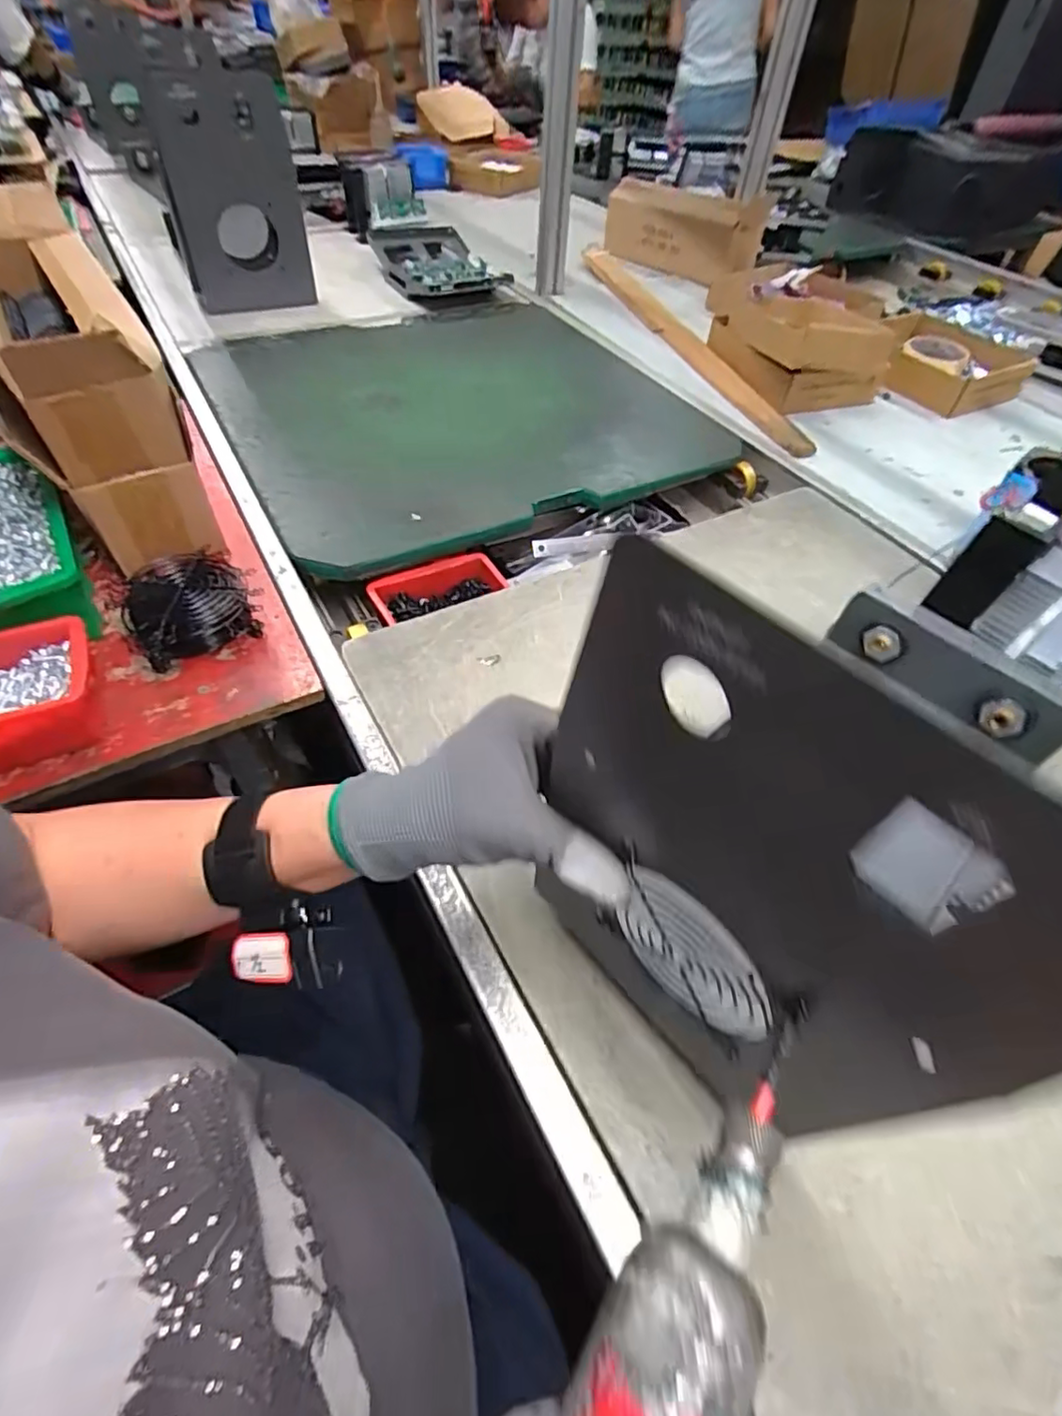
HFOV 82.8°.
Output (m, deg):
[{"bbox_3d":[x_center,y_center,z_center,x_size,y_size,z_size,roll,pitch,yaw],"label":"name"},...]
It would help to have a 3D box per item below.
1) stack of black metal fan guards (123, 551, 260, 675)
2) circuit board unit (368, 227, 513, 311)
[{"bbox_3d":[-0.294,-0.088,0.525,0.101,0.041,0.097,-29,59,-24],"label":"stack of black metal fan guards"},{"bbox_3d":[-0.173,-0.826,1.126,0.199,0.044,0.310,-15,54,-16],"label":"circuit board unit"}]

